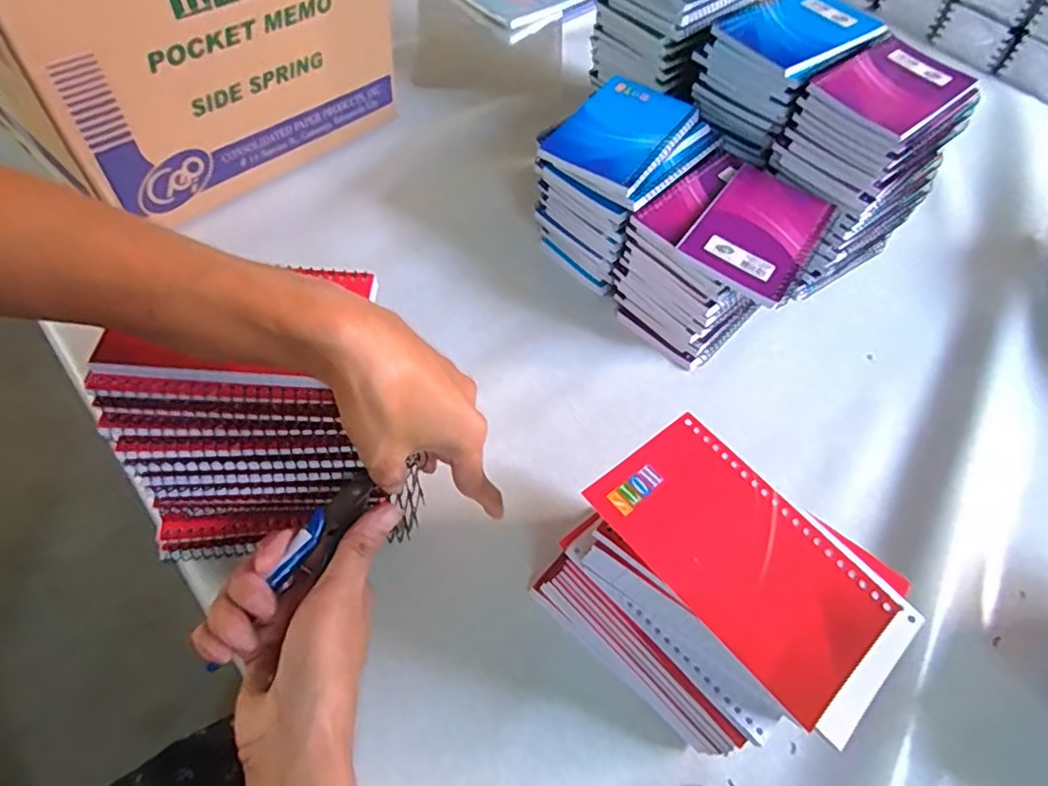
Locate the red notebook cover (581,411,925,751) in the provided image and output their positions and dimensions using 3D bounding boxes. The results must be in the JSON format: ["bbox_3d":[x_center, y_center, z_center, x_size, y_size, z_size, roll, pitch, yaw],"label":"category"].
[{"bbox_3d":[0.104,0.074,0.283,0.081,0.010,0.138,-32,66,-25],"label":"red notebook cover"}]

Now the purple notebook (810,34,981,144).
[{"bbox_3d":[0.295,-0.244,0.487,0.129,0.011,0.084,-36,68,-26],"label":"purple notebook"}]

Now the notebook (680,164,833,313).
[{"bbox_3d":[0.181,-0.125,0.471,0.082,0.012,0.131,33,59,14],"label":"notebook"}]

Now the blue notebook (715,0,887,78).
[{"bbox_3d":[0.232,-0.307,0.519,0.130,0.013,0.086,-30,65,-24],"label":"blue notebook"}]

